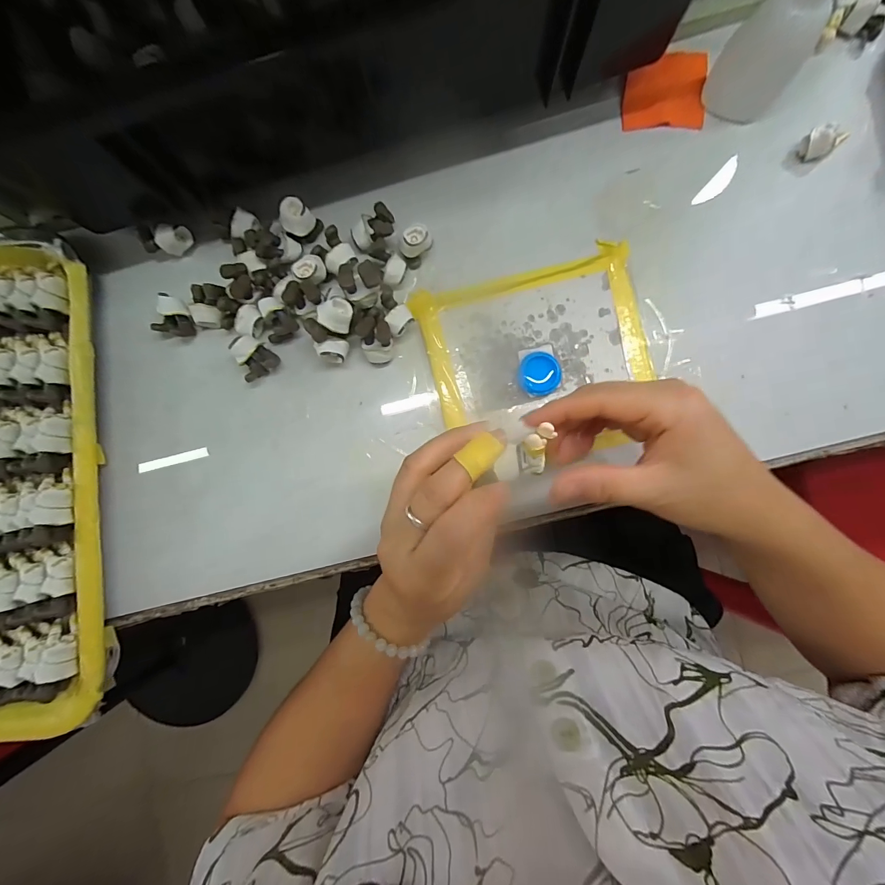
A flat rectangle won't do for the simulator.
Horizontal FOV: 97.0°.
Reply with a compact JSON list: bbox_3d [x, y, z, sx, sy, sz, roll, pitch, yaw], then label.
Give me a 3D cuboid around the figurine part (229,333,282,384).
[{"bbox_3d":[-0.132,-0.060,0.274,0.024,0.020,0.026,-31,88,2],"label":"figurine part"}]

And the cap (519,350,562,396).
[{"bbox_3d":[0.068,-0.048,0.273,0.028,0.006,0.030,0,89,3],"label":"cap"}]

